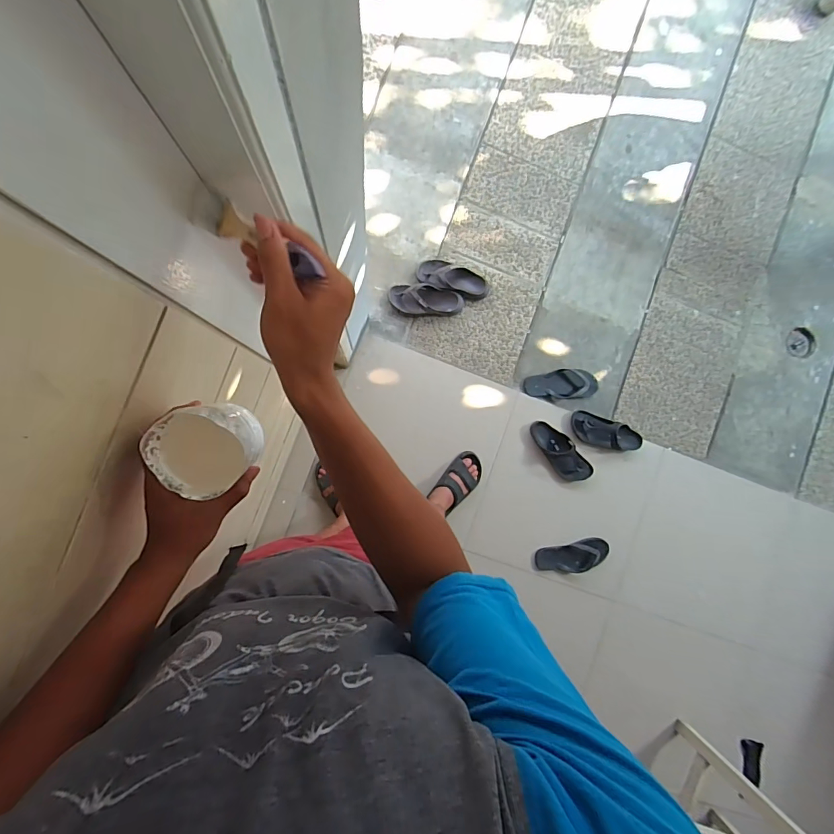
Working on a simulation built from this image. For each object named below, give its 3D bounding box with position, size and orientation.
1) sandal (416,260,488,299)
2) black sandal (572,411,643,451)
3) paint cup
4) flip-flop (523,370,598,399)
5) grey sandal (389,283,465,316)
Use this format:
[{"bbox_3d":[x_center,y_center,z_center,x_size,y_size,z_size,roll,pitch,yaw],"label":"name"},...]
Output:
[{"bbox_3d":[0.131,-0.493,1.547,0.260,0.057,0.103,17,86,-6],"label":"sandal"},{"bbox_3d":[0.698,0.064,1.577,0.280,0.085,0.104,19,86,-6],"label":"black sandal"},{"bbox_3d":[-0.210,0.031,0.439,0.076,0.113,0.086,41,84,-4],"label":"paint cup"},{"bbox_3d":[0.534,-0.120,1.580,0.283,0.051,0.107,-1,88,-7],"label":"flip-flop"},{"bbox_3d":[0.035,-0.413,1.534,0.264,0.053,0.104,0,88,-7],"label":"grey sandal"}]

